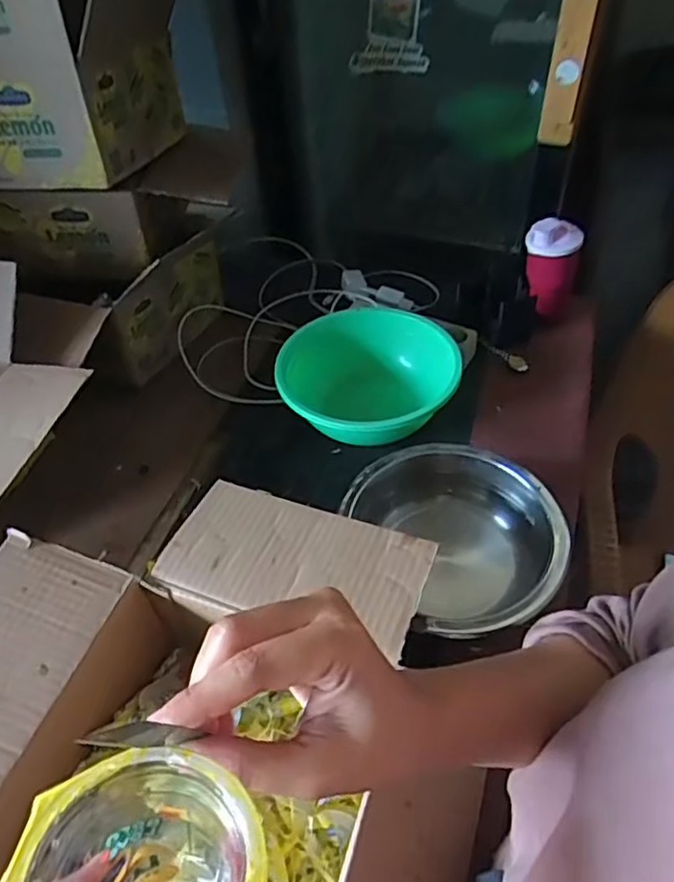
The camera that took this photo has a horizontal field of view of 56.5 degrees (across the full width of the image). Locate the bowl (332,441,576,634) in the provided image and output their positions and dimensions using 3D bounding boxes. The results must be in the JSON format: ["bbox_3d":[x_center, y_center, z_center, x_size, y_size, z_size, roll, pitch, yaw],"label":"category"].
[{"bbox_3d":[0.127,0.096,0.657,0.189,0.071,0.208,-22,51,-18],"label":"bowl"}]

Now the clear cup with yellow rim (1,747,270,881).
[{"bbox_3d":[-0.058,0.165,0.226,0.073,0.121,0.070,-1,47,1],"label":"clear cup with yellow rim"}]

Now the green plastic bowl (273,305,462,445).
[{"bbox_3d":[0.040,-0.070,0.817,0.217,0.086,0.215,-1,47,1],"label":"green plastic bowl"}]

